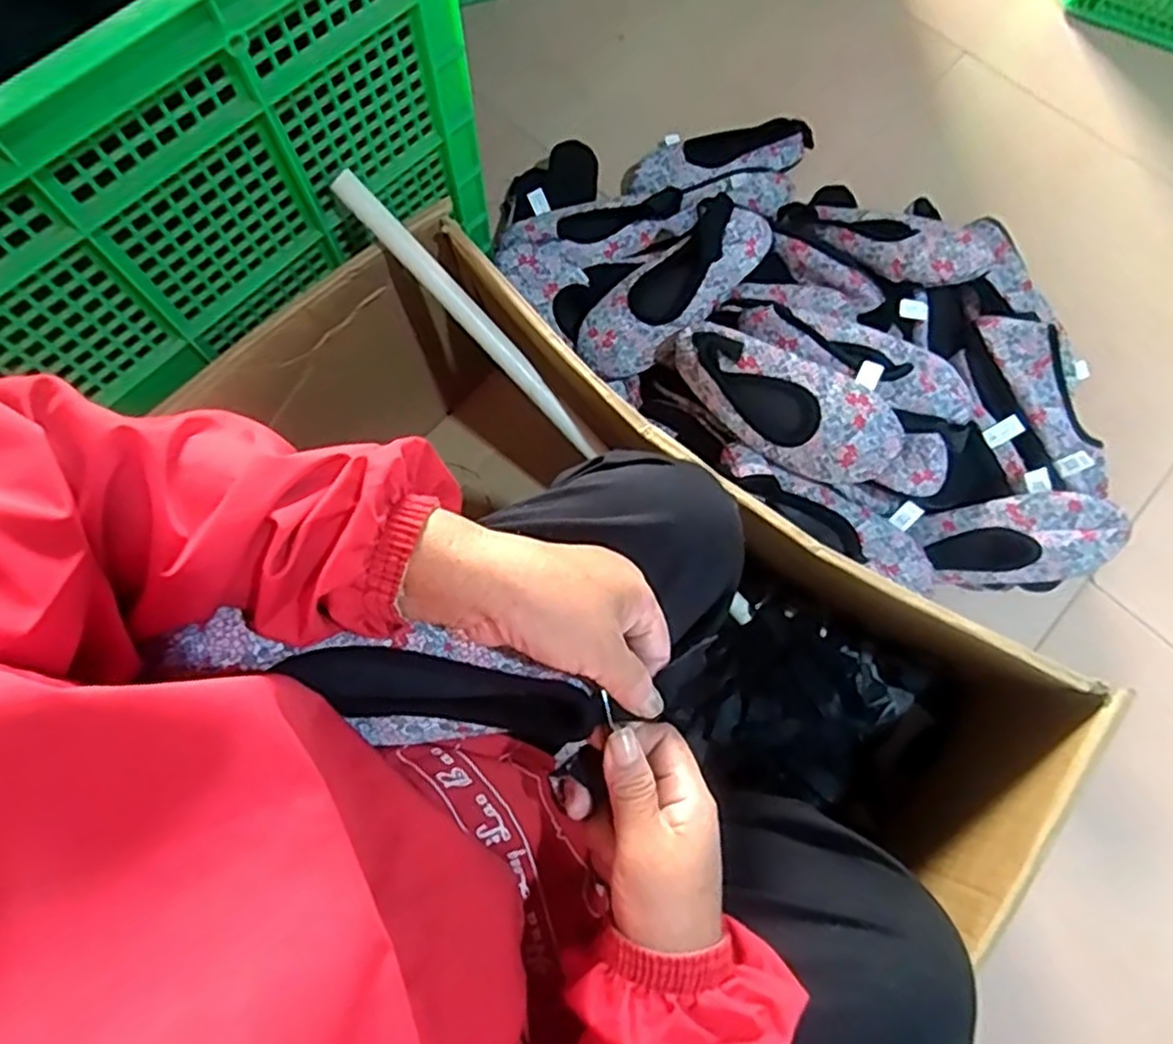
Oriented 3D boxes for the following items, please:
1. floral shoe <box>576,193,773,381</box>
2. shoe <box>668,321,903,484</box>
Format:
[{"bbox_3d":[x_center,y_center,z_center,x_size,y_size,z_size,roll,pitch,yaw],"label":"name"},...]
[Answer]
[{"bbox_3d":[0.097,-0.267,0.838,0.254,0.053,0.101,-39,77,11],"label":"floral shoe"},{"bbox_3d":[0.206,-0.125,0.769,0.254,0.057,0.100,30,75,8],"label":"shoe"}]

